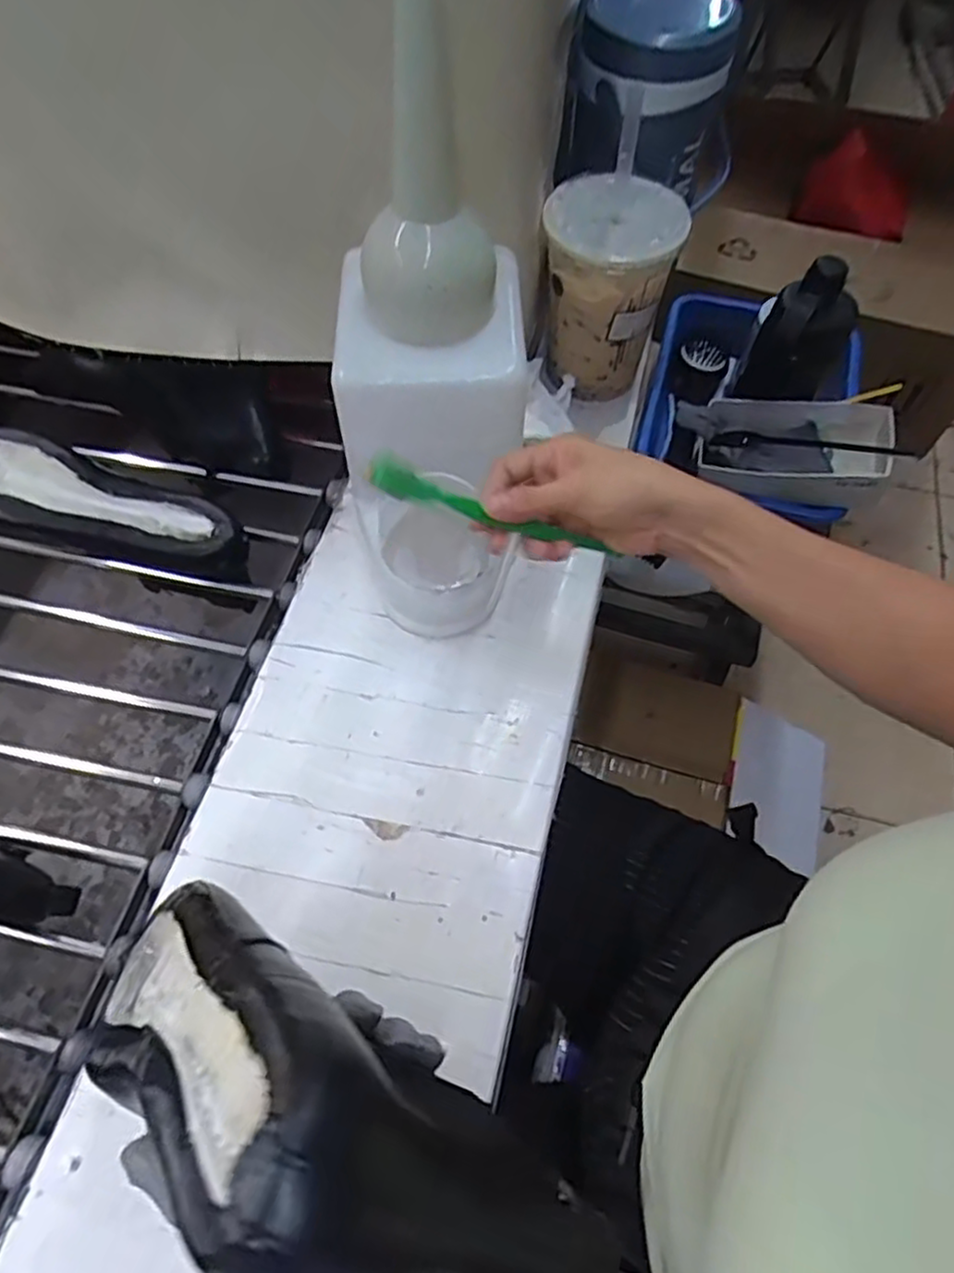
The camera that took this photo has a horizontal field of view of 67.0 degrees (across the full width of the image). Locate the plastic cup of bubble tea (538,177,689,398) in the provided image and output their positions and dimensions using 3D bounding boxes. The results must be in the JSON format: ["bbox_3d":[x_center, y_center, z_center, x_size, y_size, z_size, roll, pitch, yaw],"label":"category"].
[{"bbox_3d":[0.105,-0.291,0.617,0.101,0.146,0.096,0,62,-1],"label":"plastic cup of bubble tea"}]

